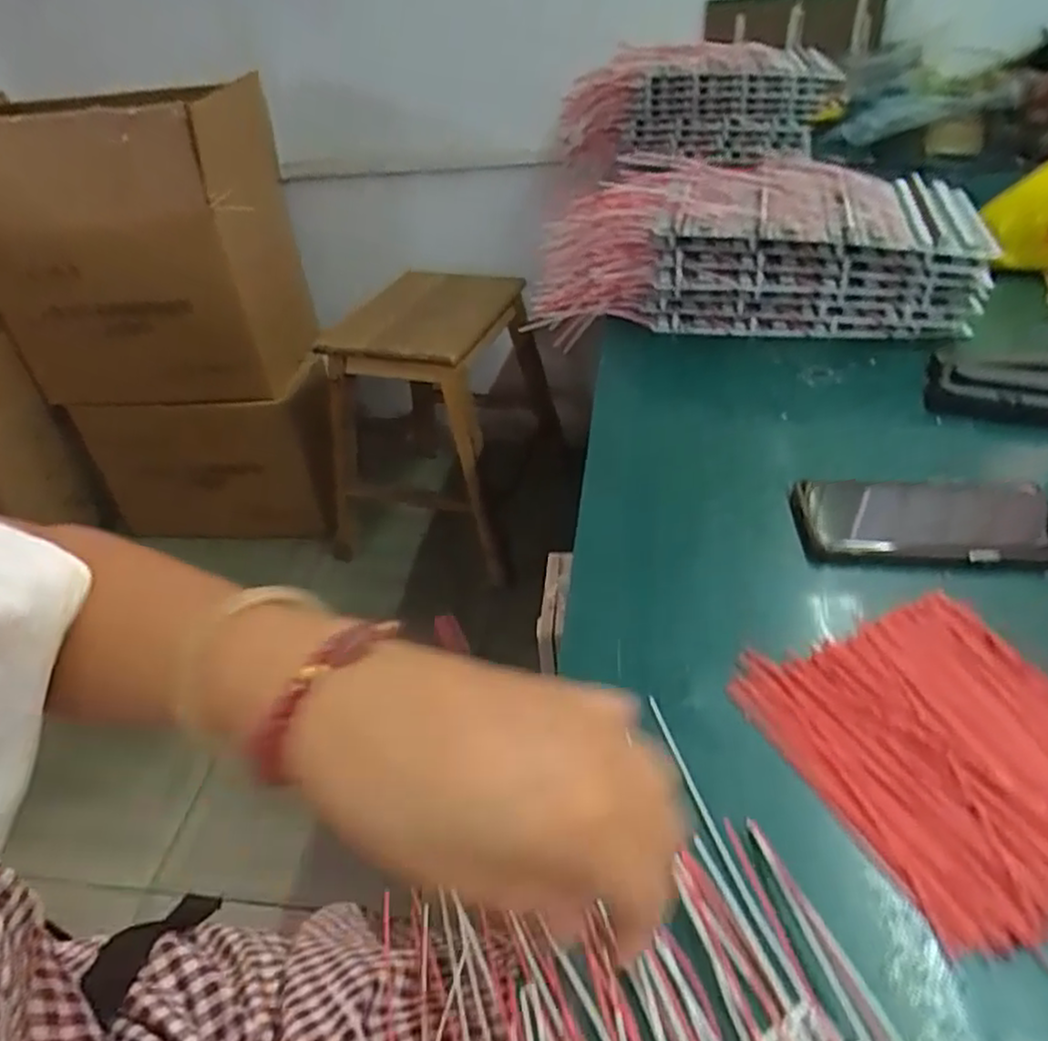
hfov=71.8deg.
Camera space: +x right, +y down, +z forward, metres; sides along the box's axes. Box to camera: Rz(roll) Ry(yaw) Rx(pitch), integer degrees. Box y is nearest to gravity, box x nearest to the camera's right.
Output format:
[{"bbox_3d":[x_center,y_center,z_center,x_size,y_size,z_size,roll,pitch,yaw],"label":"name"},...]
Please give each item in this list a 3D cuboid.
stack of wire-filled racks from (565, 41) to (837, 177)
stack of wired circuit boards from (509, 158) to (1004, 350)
[{"bbox_3d":[0.282,-0.650,1.146,0.408,0.155,0.143,-8,41,0],"label":"stack of wire-filled racks"},{"bbox_3d":[0.221,-0.267,0.734,0.413,0.121,0.176,0,42,9],"label":"stack of wired circuit boards"}]

